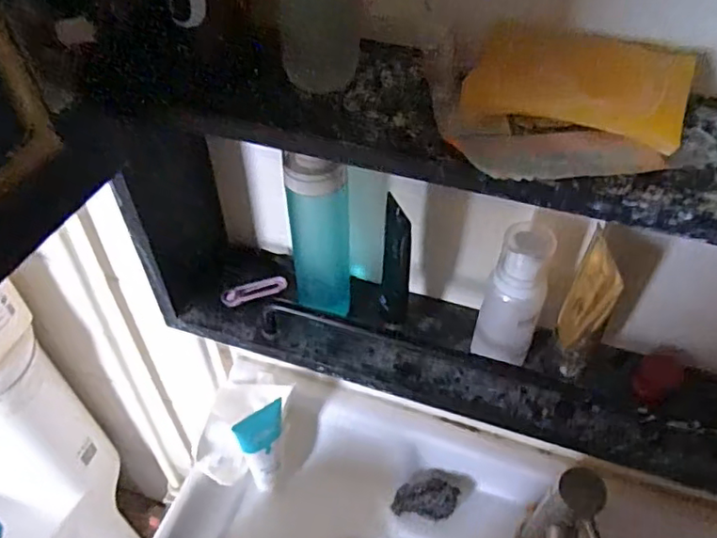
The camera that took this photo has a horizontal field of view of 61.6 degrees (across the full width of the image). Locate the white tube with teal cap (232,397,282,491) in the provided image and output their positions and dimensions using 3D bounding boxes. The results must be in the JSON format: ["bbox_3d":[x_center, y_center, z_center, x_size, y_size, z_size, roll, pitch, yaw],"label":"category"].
[{"bbox_3d":[-0.104,0.203,0.675,0.052,0.147,0.025,-25,54,-21],"label":"white tube with teal cap"}]

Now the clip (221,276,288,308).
[{"bbox_3d":[-0.094,0.019,0.545,0.060,0.010,0.014,-17,51,-15],"label":"clip"}]

